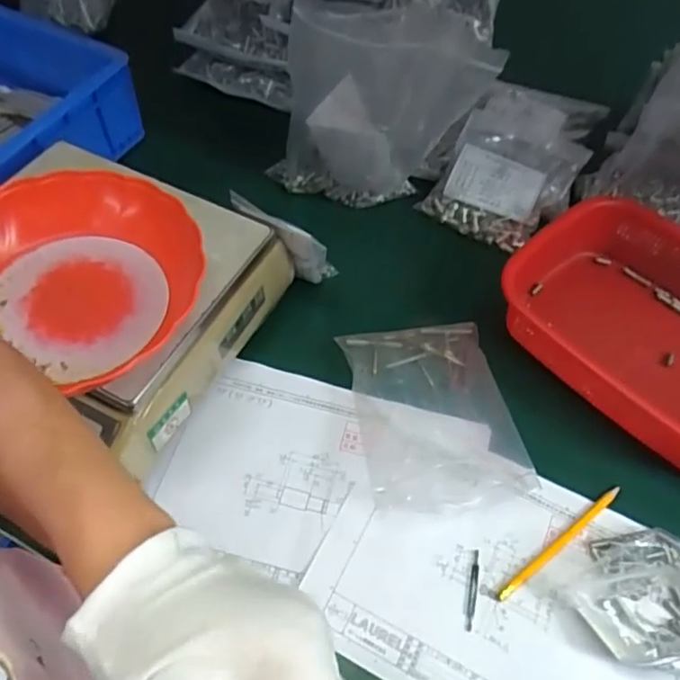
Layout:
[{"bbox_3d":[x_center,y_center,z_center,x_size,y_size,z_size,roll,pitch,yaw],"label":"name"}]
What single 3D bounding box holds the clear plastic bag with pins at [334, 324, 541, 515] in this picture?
[{"bbox_3d":[0.088,0.068,0.567,0.139,0.014,0.184,-8,58,-6],"label":"clear plastic bag with pins"}]

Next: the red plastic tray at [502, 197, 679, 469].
[{"bbox_3d":[0.319,-0.013,0.593,0.203,0.072,0.291,-39,66,-22],"label":"red plastic tray"}]

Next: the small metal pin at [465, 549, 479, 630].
[{"bbox_3d":[0.108,0.201,0.484,0.007,0.004,0.062,12,58,6],"label":"small metal pin"}]

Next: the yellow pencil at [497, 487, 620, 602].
[{"bbox_3d":[0.188,0.170,0.508,0.147,0.007,0.009,-33,64,-20],"label":"yellow pencil"}]

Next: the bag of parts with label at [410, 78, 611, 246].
[{"bbox_3d":[0.222,-0.228,0.746,0.153,0.058,0.253,29,62,16],"label":"bag of parts with label"}]

